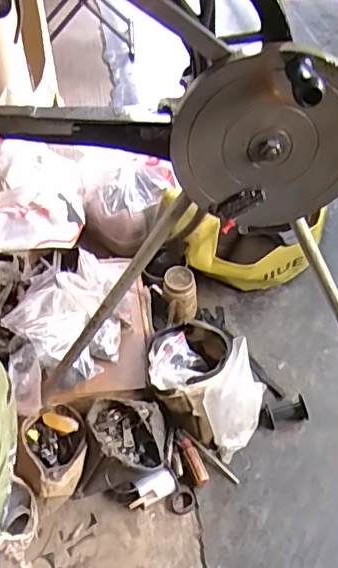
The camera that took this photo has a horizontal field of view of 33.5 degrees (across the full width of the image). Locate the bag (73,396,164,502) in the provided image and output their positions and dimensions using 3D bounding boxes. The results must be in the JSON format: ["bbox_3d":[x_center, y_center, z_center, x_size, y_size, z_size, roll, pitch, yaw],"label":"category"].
[{"bbox_3d":[-0.061,0.206,0.721,0.105,0.070,0.100,1,47,-2],"label":"bag"}]

